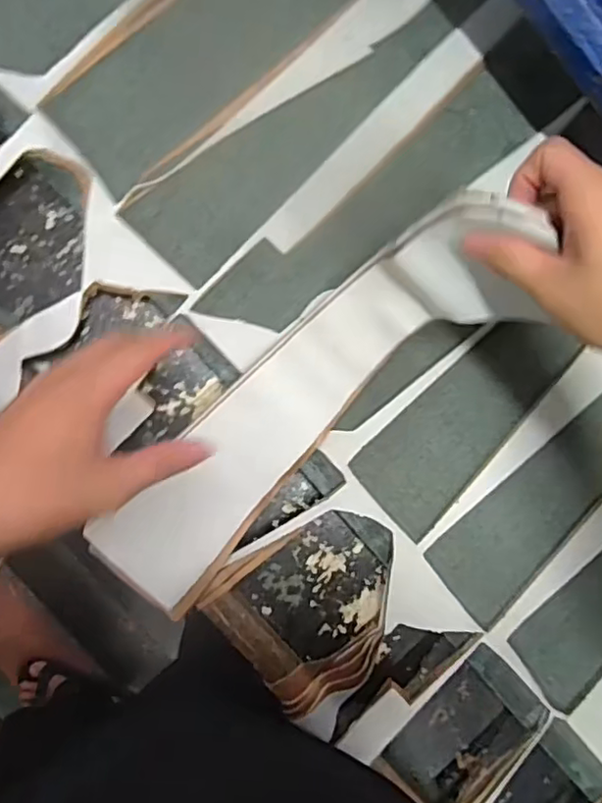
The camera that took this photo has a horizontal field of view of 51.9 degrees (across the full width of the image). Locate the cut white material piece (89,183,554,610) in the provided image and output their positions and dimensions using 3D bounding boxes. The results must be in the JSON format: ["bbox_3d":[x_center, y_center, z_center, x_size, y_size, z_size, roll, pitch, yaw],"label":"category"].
[{"bbox_3d":[0.000,0.004,0.451,0.088,0.117,0.376,43,105,-5],"label":"cut white material piece"}]

